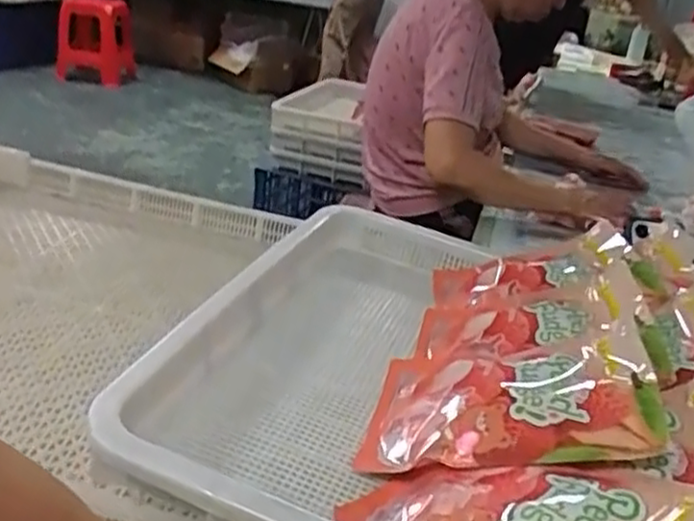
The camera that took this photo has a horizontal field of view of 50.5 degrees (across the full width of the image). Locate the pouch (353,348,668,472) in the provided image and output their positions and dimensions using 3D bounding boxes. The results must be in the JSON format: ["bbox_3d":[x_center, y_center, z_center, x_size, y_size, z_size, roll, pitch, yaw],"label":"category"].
[{"bbox_3d":[0.115,0.103,0.546,0.216,0.025,0.131,-9,24,25],"label":"pouch"}]

